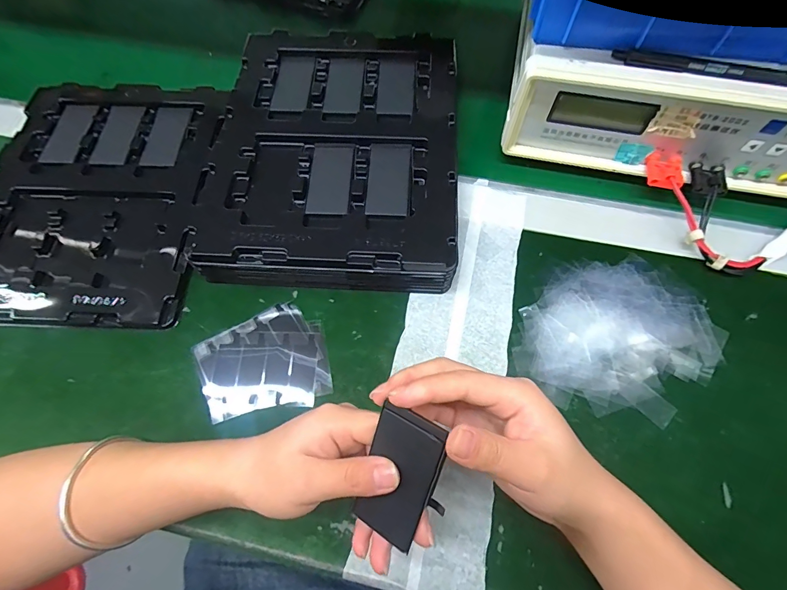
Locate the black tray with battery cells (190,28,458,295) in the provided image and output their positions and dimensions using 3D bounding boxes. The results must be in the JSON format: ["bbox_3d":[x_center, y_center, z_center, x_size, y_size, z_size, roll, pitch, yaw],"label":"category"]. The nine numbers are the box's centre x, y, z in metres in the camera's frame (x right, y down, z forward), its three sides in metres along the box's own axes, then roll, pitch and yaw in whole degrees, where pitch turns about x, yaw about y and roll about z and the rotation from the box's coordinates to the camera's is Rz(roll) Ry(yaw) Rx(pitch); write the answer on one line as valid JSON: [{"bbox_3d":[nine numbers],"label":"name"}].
[{"bbox_3d":[-0.054,-0.138,0.367,0.225,0.045,0.286,2,69,3],"label":"black tray with battery cells"}]

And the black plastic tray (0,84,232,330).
[{"bbox_3d":[-0.297,-0.103,0.374,0.244,0.024,0.273,1,69,2],"label":"black plastic tray"}]

